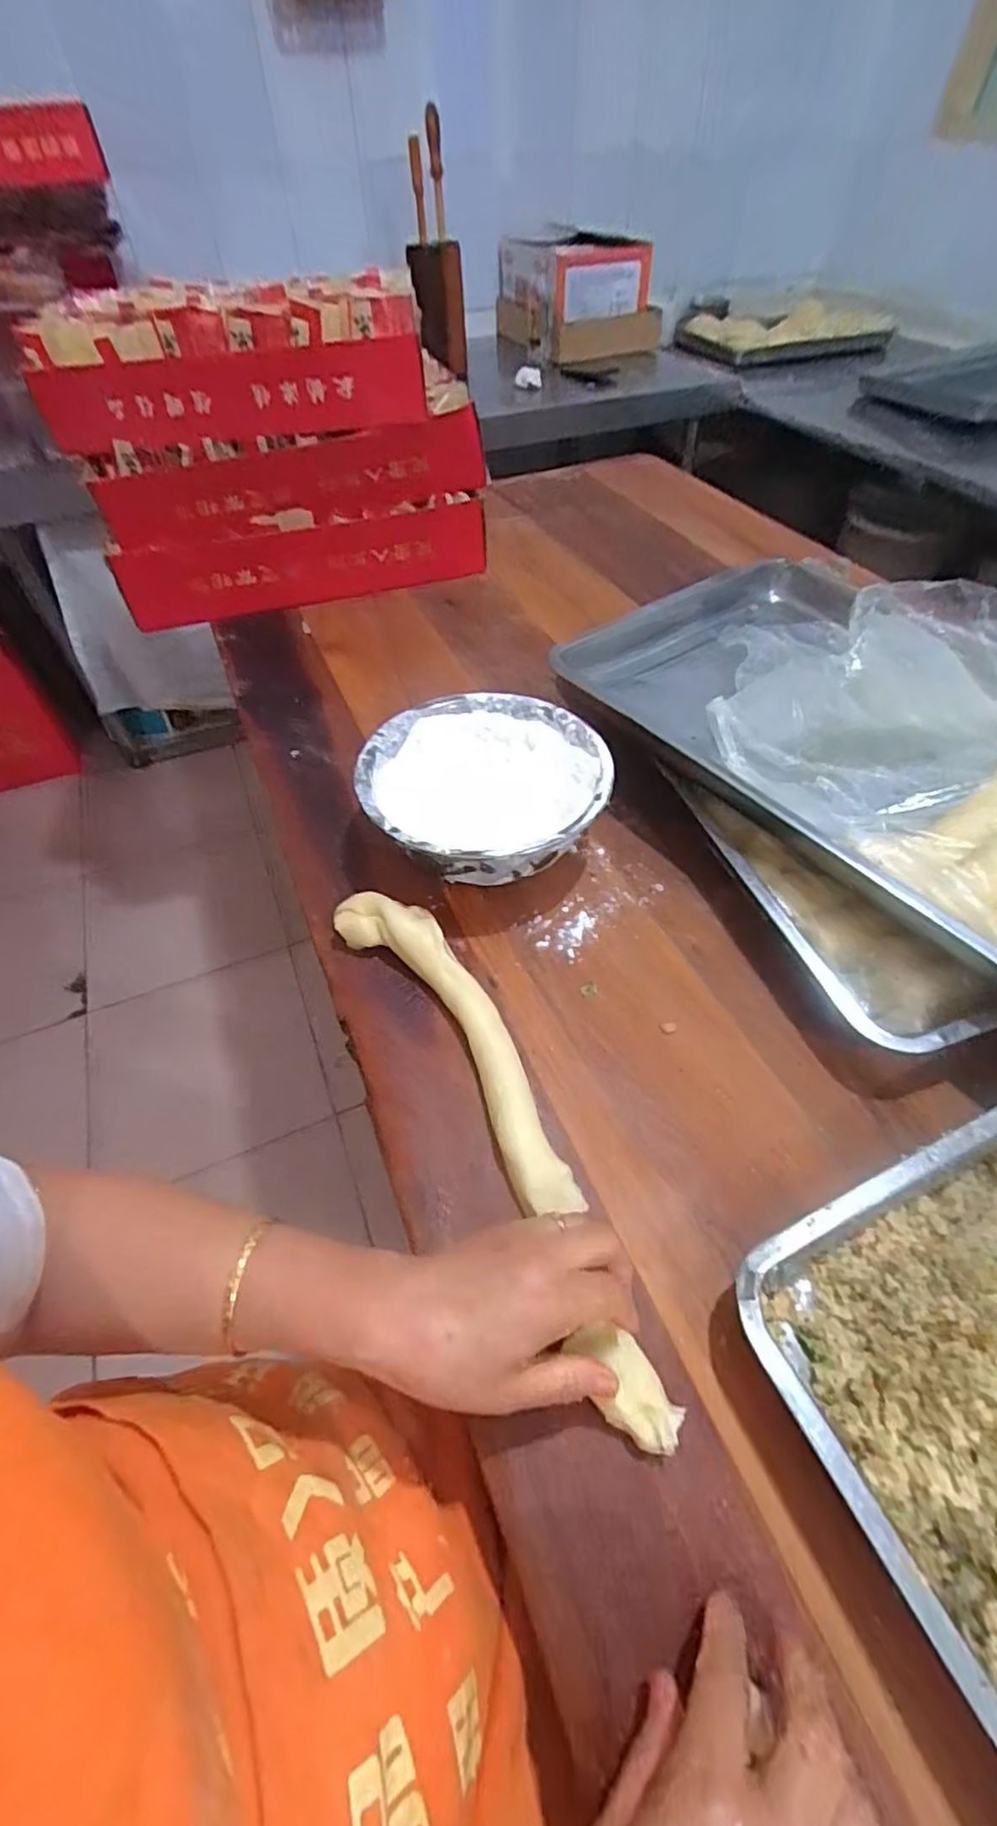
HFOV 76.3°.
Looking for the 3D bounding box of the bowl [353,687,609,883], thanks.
[{"bbox_3d":[-0.010,-0.110,0.605,0.219,0.097,0.217,-1,51,1],"label":"bowl"}]

